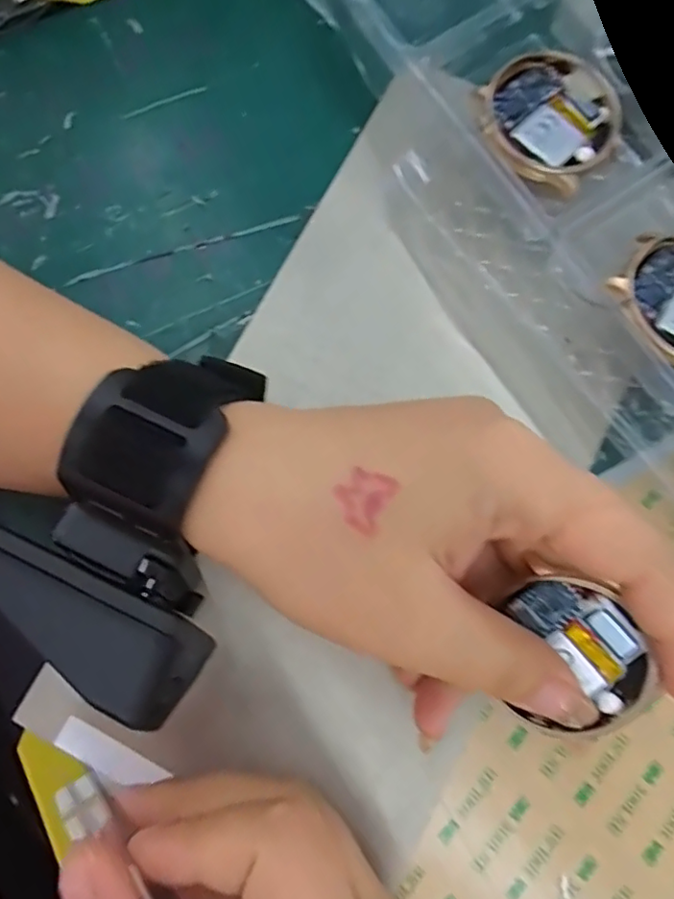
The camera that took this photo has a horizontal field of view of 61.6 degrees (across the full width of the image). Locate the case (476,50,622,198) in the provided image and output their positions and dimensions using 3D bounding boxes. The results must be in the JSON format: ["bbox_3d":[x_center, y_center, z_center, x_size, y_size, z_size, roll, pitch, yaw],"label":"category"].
[{"bbox_3d":[0.073,-0.111,0.189,0.046,0.008,0.044,-43,83,-7],"label":"case"}]

